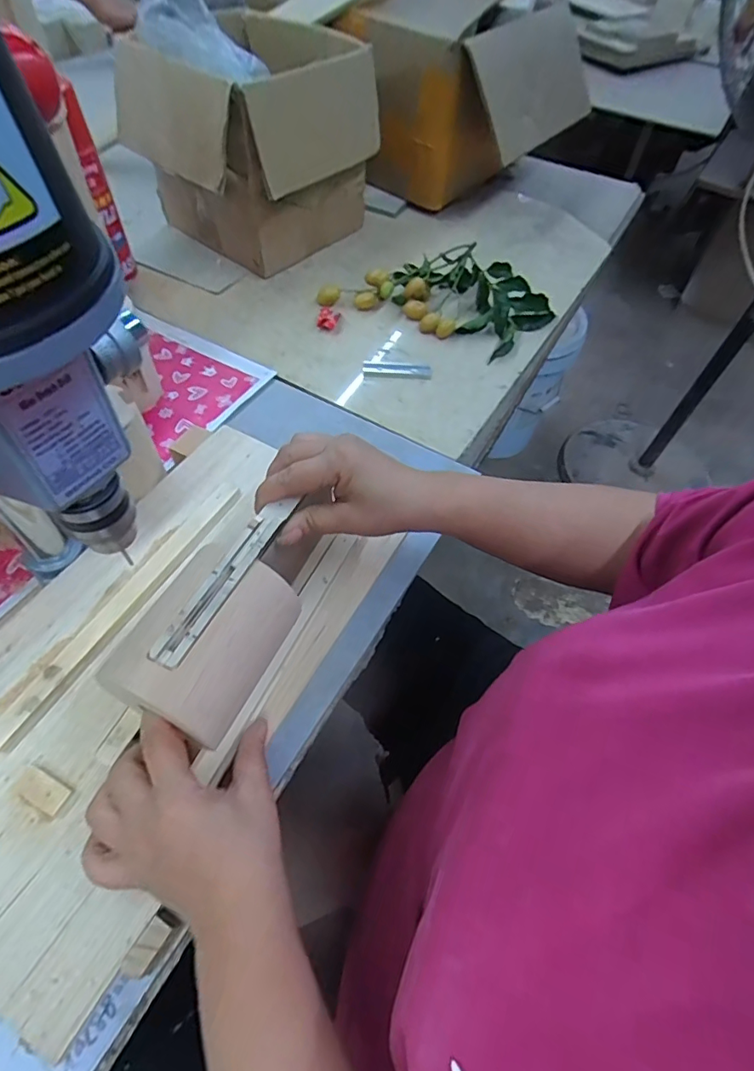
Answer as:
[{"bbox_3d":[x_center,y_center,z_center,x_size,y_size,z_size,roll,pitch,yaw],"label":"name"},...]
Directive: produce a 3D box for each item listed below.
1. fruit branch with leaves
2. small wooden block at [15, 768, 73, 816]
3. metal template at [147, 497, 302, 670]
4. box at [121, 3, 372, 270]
[{"bbox_3d":[0.076,-0.304,0.647,0.274,0.061,0.113,24,57,12],"label":"fruit branch with leaves"},{"bbox_3d":[-0.200,0.154,0.310,0.029,0.006,0.016,25,57,11],"label":"small wooden block"},{"bbox_3d":[-0.088,0.021,0.310,0.018,0.004,0.127,25,57,9],"label":"metal template"},{"bbox_3d":[-0.169,-0.505,0.677,0.254,0.204,0.251,40,62,21],"label":"box"}]

